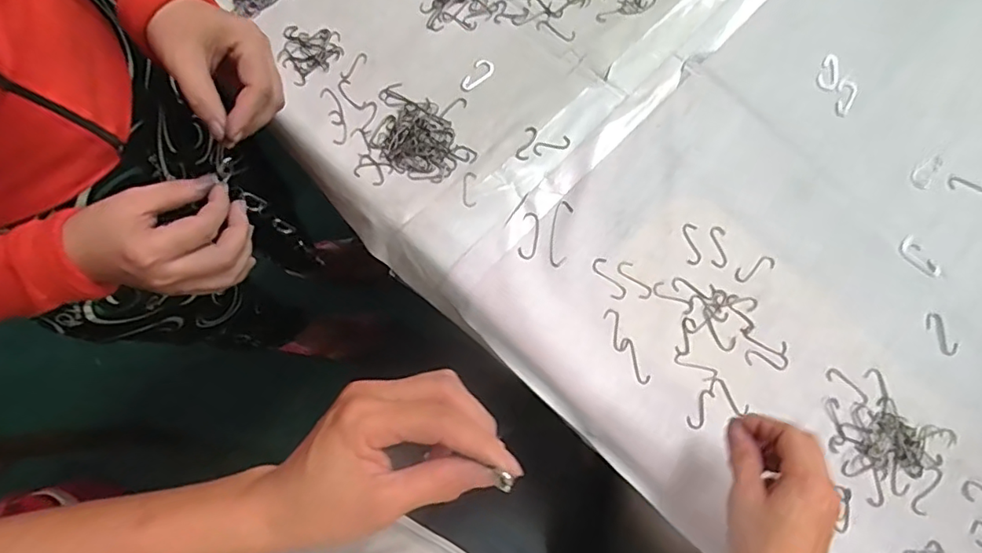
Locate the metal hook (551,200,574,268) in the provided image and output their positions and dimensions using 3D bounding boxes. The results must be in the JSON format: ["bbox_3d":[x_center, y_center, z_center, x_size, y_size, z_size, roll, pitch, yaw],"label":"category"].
[{"bbox_3d":[0.063,-0.039,0.499,0.015,0.004,0.063,10,77,2],"label":"metal hook"}]

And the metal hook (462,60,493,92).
[{"bbox_3d":[-0.012,-0.192,0.535,0.017,0.004,0.038,35,80,7],"label":"metal hook"}]

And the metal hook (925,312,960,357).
[{"bbox_3d":[0.388,0.049,0.478,0.017,0.004,0.038,-21,78,-5],"label":"metal hook"}]

